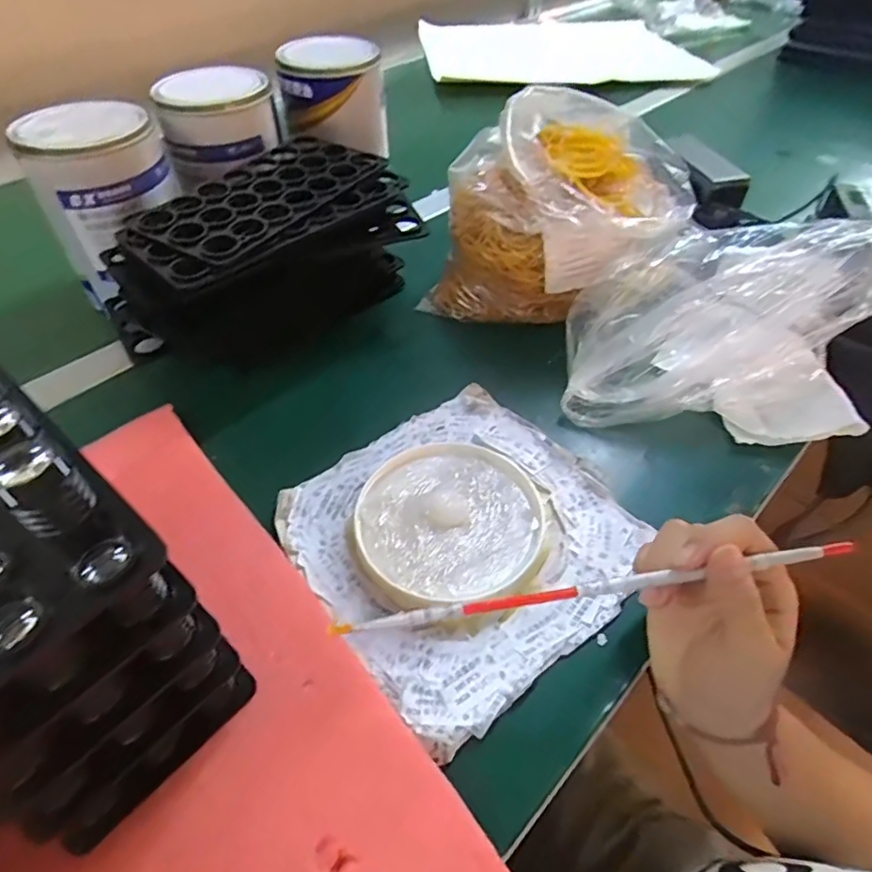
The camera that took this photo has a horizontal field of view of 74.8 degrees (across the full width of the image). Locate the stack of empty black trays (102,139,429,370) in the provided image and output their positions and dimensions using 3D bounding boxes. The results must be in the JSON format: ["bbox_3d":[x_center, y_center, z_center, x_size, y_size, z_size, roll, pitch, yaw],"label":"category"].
[{"bbox_3d":[-0.138,-0.142,0.478,0.153,0.117,0.239,34,56,27],"label":"stack of empty black trays"}]

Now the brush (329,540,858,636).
[{"bbox_3d":[0.075,0.073,0.269,0.247,0.007,0.007,-9,48,-1],"label":"brush"}]

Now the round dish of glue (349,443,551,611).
[{"bbox_3d":[0.009,0.057,0.370,0.120,0.015,0.119,0,48,0],"label":"round dish of glue"}]

